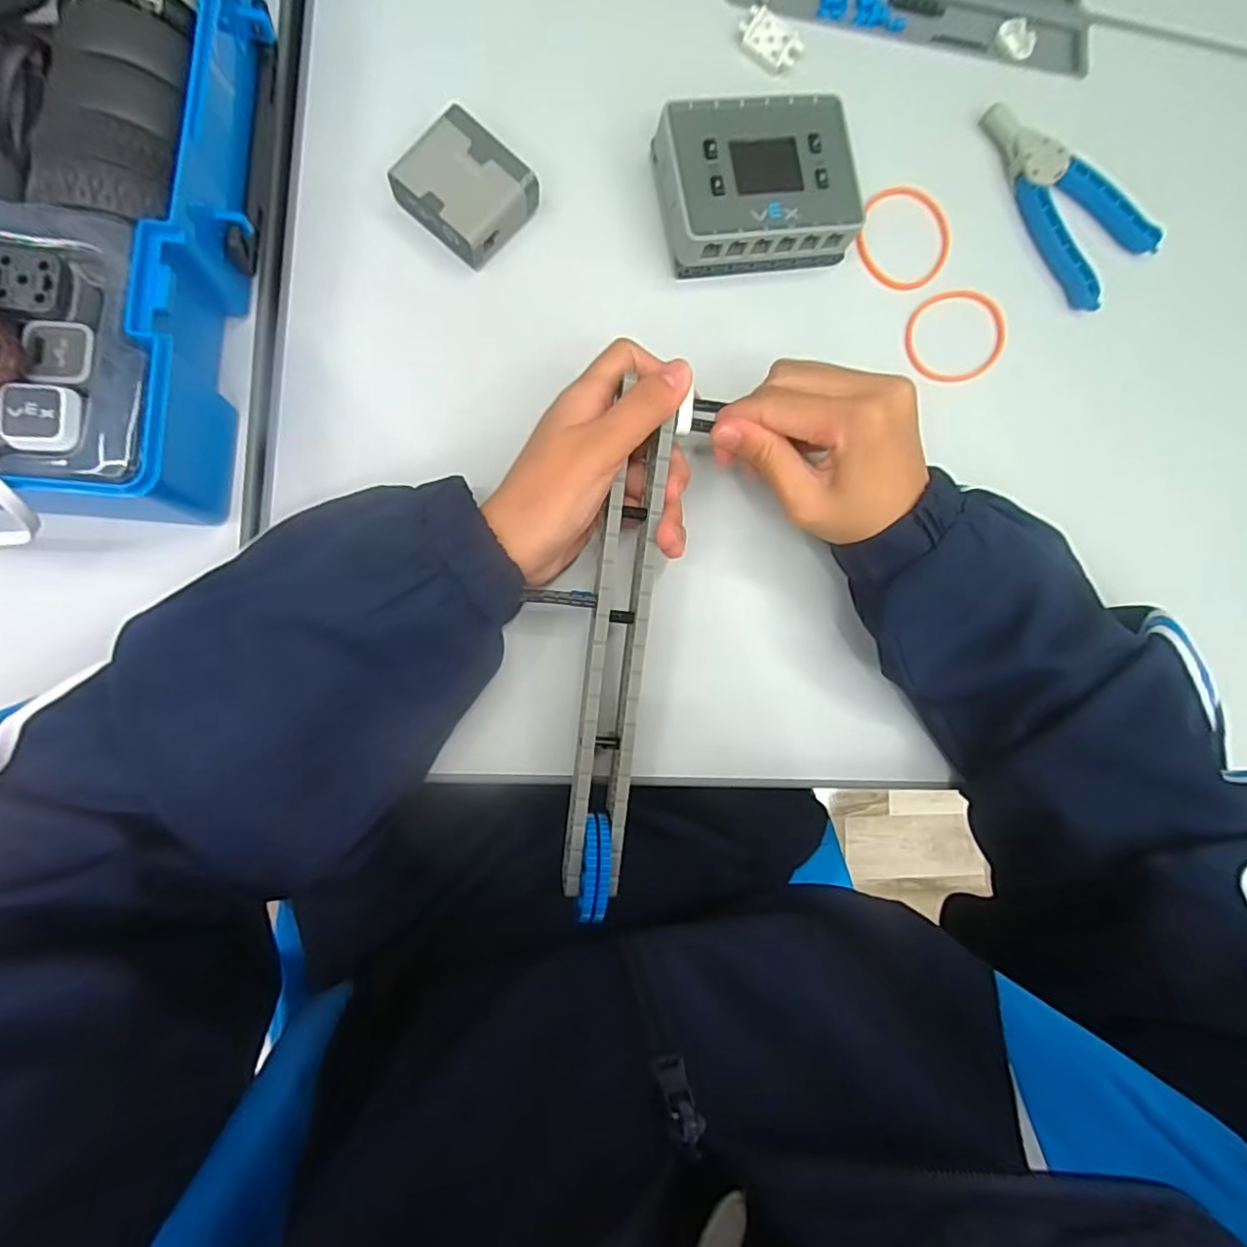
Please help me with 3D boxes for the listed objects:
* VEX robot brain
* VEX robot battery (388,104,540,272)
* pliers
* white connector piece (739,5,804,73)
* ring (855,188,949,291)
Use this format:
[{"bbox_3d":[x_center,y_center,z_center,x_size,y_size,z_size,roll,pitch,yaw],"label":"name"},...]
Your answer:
[{"bbox_3d":[0.070,-0.236,0.333,0.103,0.035,0.076,-12,89,-9],"label":"VEX robot brain"},{"bbox_3d":[-0.081,-0.219,0.314,0.054,0.027,0.054,43,82,-4],"label":"VEX robot battery"},{"bbox_3d":[0.274,-0.263,0.374,0.062,0.016,0.128,-32,92,-9],"label":"pliers"},{"bbox_3d":[0.084,-0.335,0.353,0.036,0.009,0.023,34,83,-6],"label":"white connector piece"},{"bbox_3d":[0.166,-0.227,0.362,0.057,0.007,0.061,0,89,-10],"label":"ring"}]

